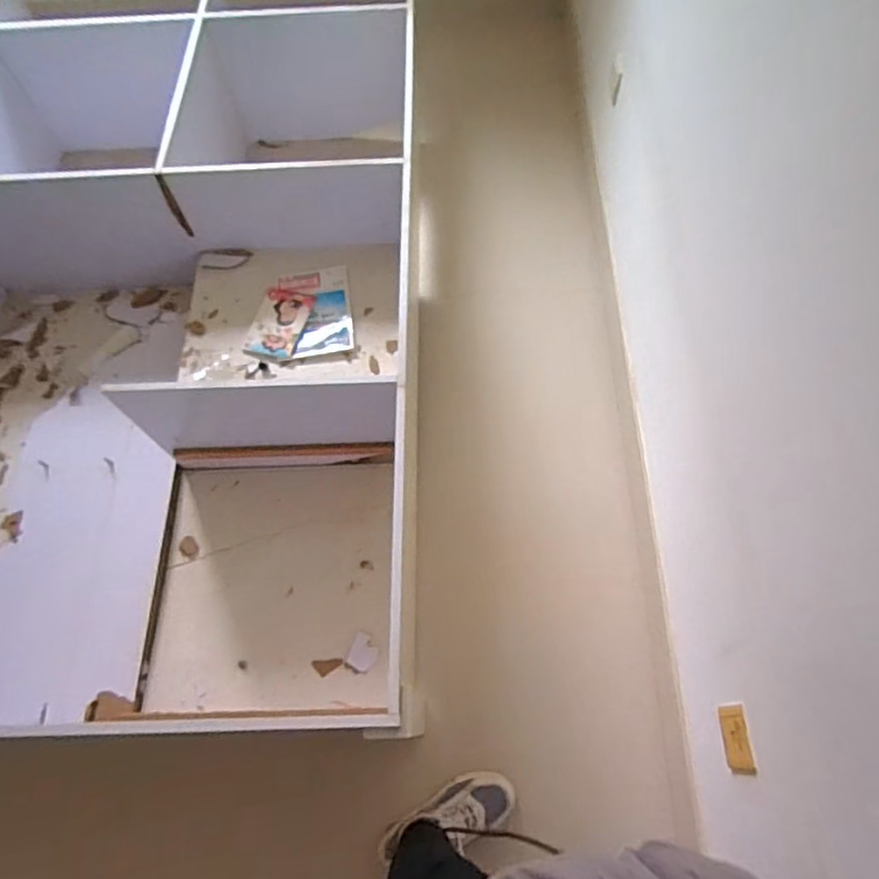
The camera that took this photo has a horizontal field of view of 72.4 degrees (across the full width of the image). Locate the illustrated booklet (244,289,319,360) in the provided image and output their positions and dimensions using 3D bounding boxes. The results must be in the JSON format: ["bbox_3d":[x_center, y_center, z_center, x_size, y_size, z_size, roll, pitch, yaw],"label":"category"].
[{"bbox_3d":[-0.406,-0.296,1.528,0.132,0.013,0.199,13,66,8],"label":"illustrated booklet"}]

